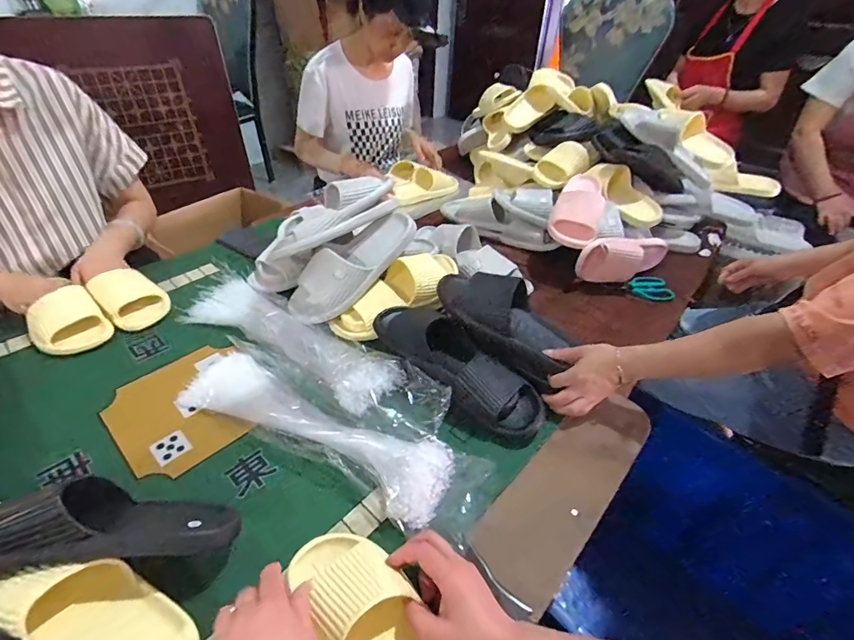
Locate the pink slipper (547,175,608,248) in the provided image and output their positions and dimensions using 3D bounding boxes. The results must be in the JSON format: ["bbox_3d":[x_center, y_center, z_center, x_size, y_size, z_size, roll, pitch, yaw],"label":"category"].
[{"bbox_3d":[0.335,-0.243,0.945,0.102,0.086,0.199,17,40,16],"label":"pink slipper"}]

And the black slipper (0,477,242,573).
[{"bbox_3d":[-0.326,0.199,0.433,0.249,0.063,0.087,12,33,-27],"label":"black slipper"}]

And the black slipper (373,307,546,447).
[{"bbox_3d":[0.039,0.071,0.655,0.306,0.070,0.096,38,48,15],"label":"black slipper"}]

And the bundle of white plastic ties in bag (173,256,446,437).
[{"bbox_3d":[-0.215,0.036,0.738,0.572,0.045,0.156,23,42,23],"label":"bundle of white plastic ties in bag"}]

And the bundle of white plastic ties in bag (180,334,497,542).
[{"bbox_3d":[-0.149,0.150,0.605,0.486,0.053,0.120,21,41,20],"label":"bundle of white plastic ties in bag"}]

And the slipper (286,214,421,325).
[{"bbox_3d":[-0.139,-0.109,0.782,0.274,0.075,0.108,-41,53,-17],"label":"slipper"}]

